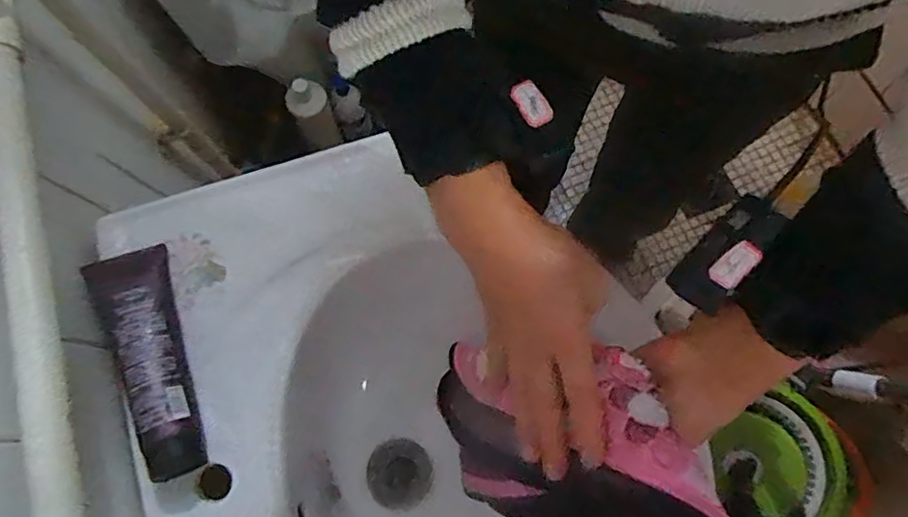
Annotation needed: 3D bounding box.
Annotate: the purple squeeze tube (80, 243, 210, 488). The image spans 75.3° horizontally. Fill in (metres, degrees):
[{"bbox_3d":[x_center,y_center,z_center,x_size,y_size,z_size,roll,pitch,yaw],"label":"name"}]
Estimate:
[{"bbox_3d":[-0.241,0.078,0.473,0.054,0.048,0.190,-25,75,-5],"label":"purple squeeze tube"}]

